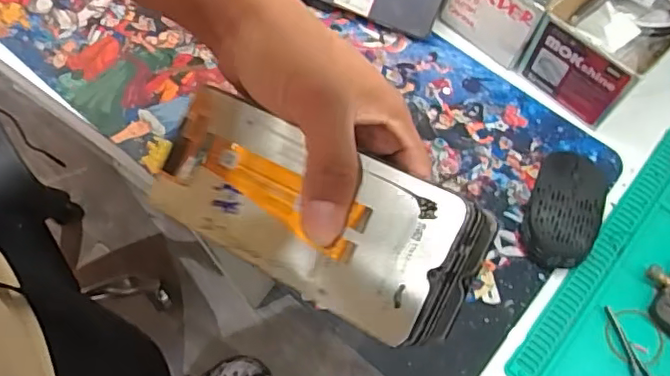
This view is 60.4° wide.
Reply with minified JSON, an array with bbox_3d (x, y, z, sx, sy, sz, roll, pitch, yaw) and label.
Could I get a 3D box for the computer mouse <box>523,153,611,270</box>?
[{"bbox_3d":[0.207,0.016,0.515,0.062,0.034,0.112,26,70,10],"label":"computer mouse"}]

